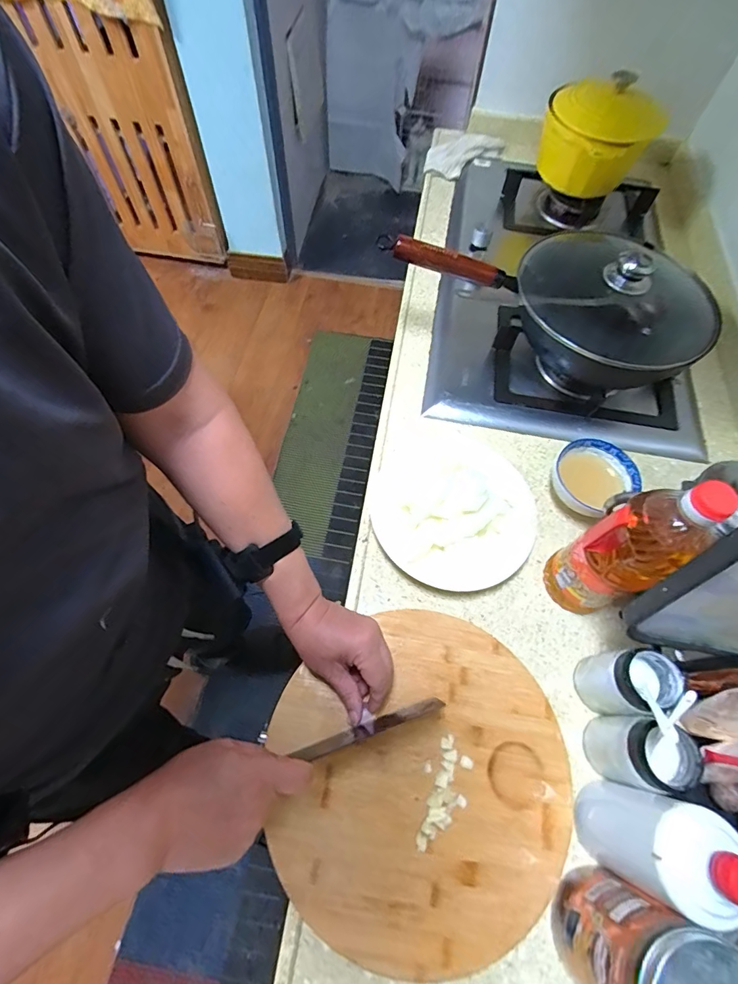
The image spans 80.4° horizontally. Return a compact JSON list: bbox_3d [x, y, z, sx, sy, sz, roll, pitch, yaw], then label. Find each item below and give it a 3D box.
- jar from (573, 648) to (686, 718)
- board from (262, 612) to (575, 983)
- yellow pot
[{"bbox_3d":[0.277,0.209,0.476,0.065,0.107,0.061,1,64,-2],"label":"jar"},{"bbox_3d":[0.051,0.294,0.468,0.310,0.028,0.309,1,64,-2],"label":"board"},{"bbox_3d":[0.400,-0.633,0.786,0.166,0.175,0.158,6,64,1],"label":"yellow pot"}]

